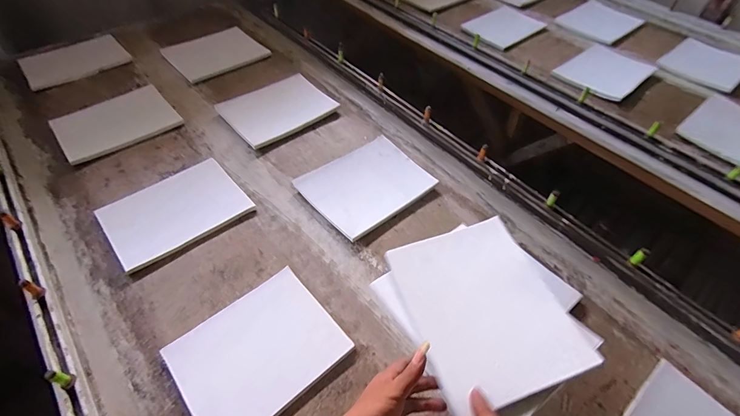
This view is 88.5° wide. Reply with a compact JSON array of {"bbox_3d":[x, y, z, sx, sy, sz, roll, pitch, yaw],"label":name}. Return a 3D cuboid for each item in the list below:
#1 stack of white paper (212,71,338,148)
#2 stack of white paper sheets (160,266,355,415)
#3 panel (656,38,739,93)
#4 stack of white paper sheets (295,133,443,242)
[{"bbox_3d":[-0.256,-0.282,1.036,0.262,0.027,0.206,-33,60,-22],"label":"stack of white paper"},{"bbox_3d":[-0.187,0.243,0.646,0.252,0.019,0.205,-35,60,-23],"label":"stack of white paper sheets"},{"bbox_3d":[1.057,-0.454,1.192,0.246,0.010,0.211,-35,60,-23],"label":"panel"},{"bbox_3d":[-0.006,-0.057,0.881,0.262,0.013,0.205,-34,61,-22],"label":"stack of white paper sheets"}]

